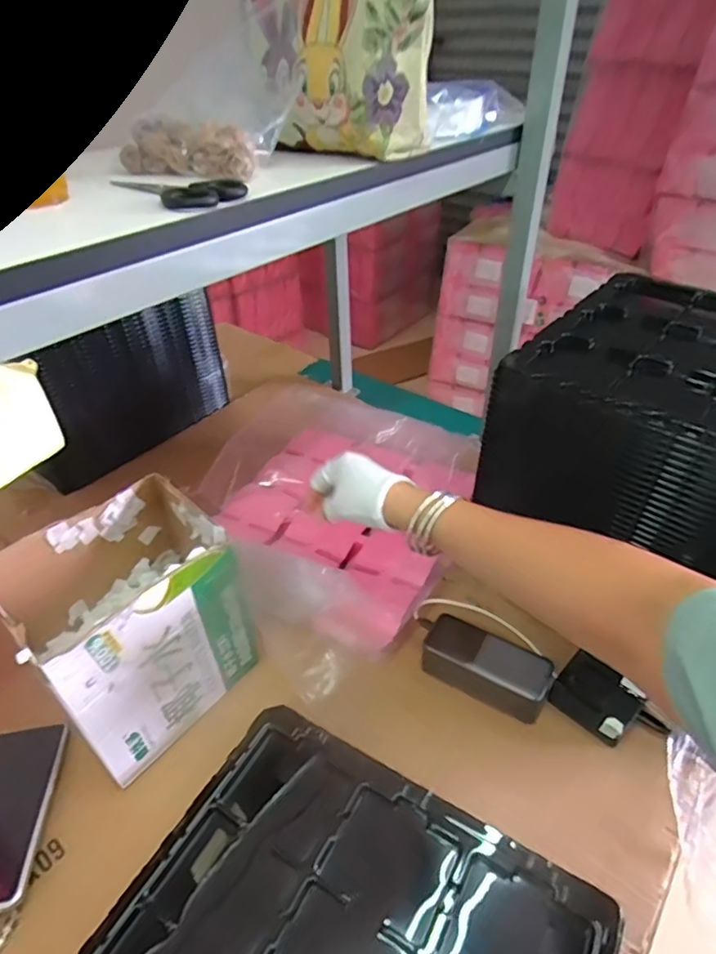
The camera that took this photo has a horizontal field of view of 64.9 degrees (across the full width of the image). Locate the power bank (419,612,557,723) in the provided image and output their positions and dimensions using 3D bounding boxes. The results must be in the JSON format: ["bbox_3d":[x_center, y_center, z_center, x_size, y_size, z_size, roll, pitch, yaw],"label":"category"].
[{"bbox_3d":[0.136,0.208,0.608,0.128,0.055,0.058,20,43,24],"label":"power bank"}]

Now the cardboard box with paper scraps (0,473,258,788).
[{"bbox_3d":[-0.222,0.145,0.565,0.145,0.192,0.196,27,46,30],"label":"cardboard box with paper scraps"}]

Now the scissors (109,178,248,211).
[{"bbox_3d":[-0.141,-0.226,0.436,0.056,0.011,0.126,-32,48,-32],"label":"scissors"}]

